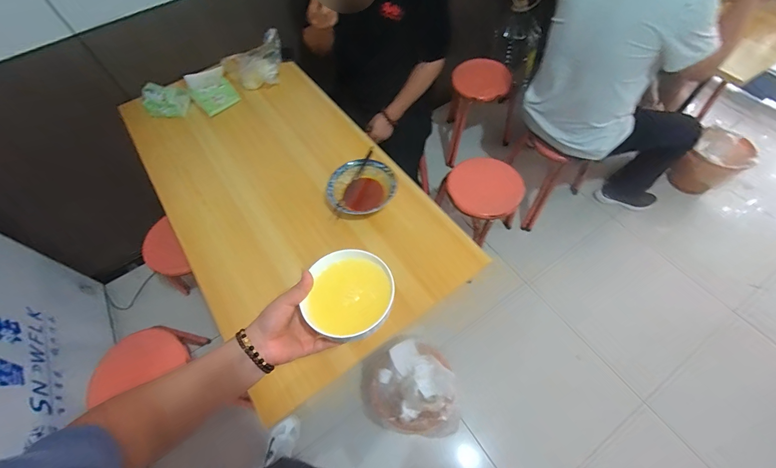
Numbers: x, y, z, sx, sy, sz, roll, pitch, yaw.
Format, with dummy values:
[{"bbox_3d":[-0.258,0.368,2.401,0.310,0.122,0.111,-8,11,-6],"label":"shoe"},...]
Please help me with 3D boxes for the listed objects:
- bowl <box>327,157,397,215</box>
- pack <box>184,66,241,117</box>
[{"bbox_3d":[-0.067,-0.117,0.916,0.173,0.065,0.167,-1,61,2],"label":"bowl"},{"bbox_3d":[-0.568,-0.463,1.107,0.137,0.121,0.049,-31,64,-13],"label":"pack"}]

